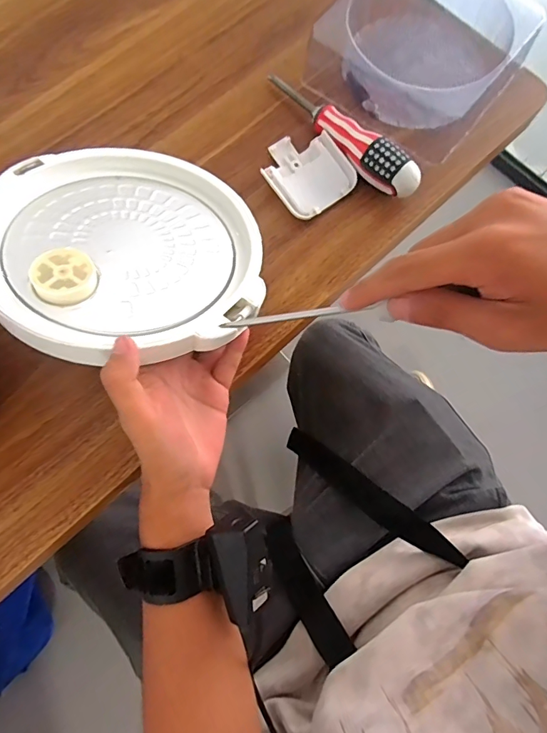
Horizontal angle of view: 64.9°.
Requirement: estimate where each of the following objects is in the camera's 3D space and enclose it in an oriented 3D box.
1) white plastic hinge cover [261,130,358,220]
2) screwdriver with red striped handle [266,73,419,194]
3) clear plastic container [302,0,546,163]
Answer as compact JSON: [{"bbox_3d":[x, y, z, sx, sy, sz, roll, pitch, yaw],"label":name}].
[{"bbox_3d":[0.029,-0.177,0.390,0.071,0.017,0.078,-36,78,-9],"label":"white plastic hinge cover"},{"bbox_3d":[0.058,-0.214,0.391,0.027,0.037,0.178,-41,79,-10],"label":"screwdriver with red striped handle"},{"bbox_3d":[0.142,-0.310,0.406,0.175,0.052,0.184,39,78,9],"label":"clear plastic container"}]

